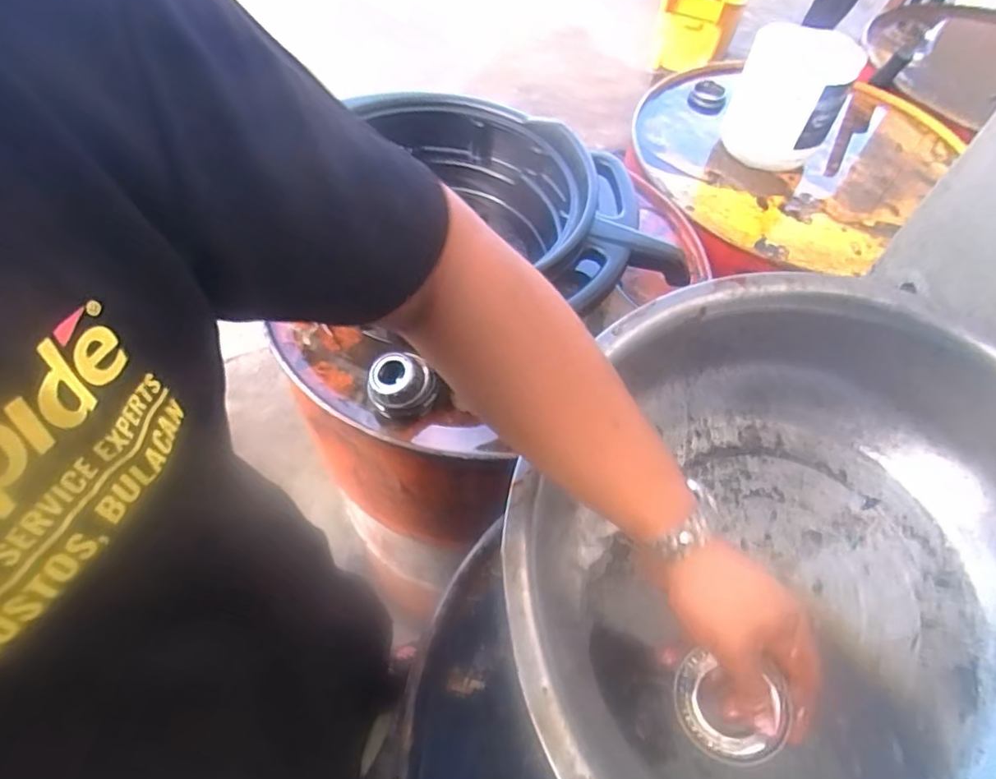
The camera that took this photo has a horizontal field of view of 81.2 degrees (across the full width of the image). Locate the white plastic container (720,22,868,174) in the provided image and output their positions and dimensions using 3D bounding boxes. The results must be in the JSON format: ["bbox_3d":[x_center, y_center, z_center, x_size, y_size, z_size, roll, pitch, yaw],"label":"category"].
[{"bbox_3d":[0.444,-0.449,0.895,0.148,0.175,0.156,20,58,9],"label":"white plastic container"}]

